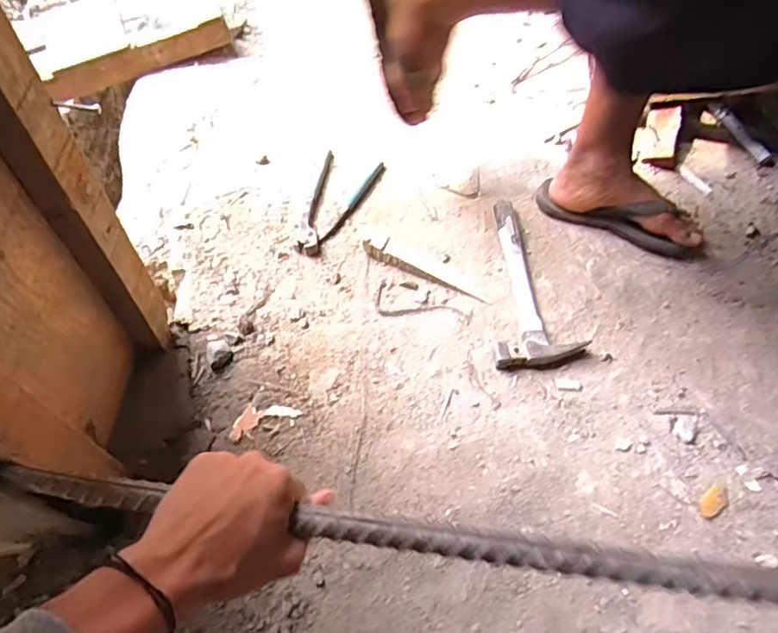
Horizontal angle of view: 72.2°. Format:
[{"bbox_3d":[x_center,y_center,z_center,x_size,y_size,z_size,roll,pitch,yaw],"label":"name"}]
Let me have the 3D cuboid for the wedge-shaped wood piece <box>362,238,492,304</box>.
[{"bbox_3d":[0.053,-0.073,0.773,0.193,0.033,0.025,22,60,14],"label":"wedge-shaped wood piece"}]

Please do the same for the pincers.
[{"bbox_3d":[-0.093,-0.183,0.854,0.095,0.017,0.213,18,59,11],"label":"pincers"}]

